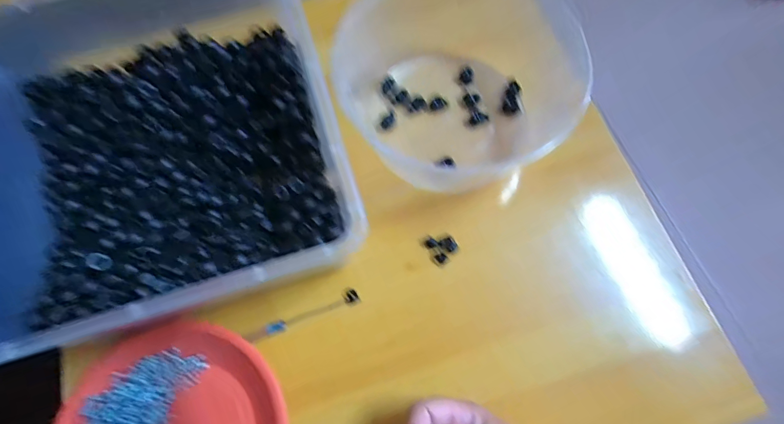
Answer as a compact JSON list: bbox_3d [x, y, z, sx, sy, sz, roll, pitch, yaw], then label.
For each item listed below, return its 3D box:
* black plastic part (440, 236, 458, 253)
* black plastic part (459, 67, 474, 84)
[{"bbox_3d":[0.057,0.033,0.381,0.014,0.006,0.015,-31,73,-9],"label":"black plastic part"},{"bbox_3d":[0.088,-0.161,0.447,0.016,0.007,0.018,-18,71,-5],"label":"black plastic part"}]

